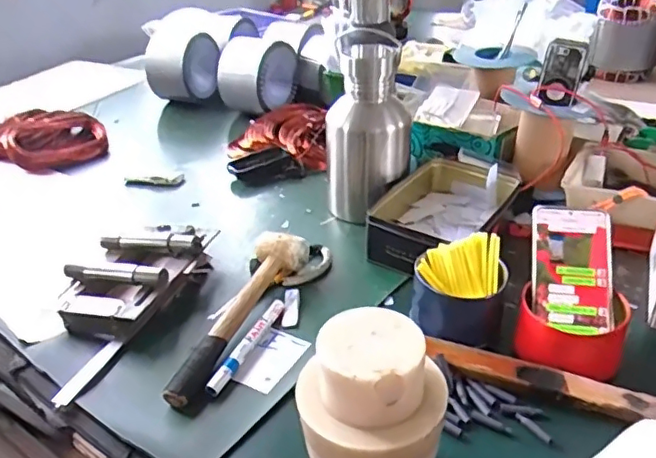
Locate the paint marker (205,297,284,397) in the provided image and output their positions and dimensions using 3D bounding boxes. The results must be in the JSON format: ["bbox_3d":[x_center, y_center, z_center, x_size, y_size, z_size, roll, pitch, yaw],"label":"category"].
[{"bbox_3d":[-0.085,0.126,0.624,0.016,0.016,0.145,9,35,21],"label":"paint marker"}]

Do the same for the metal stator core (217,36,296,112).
[{"bbox_3d":[-0.151,-0.326,1.239,0.132,0.142,0.142,13,36,25],"label":"metal stator core"}]

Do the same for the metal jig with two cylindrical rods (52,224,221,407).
[{"bbox_3d":[-0.260,0.075,0.694,0.140,0.050,0.289,11,35,22],"label":"metal jig with two cylindrical rods"}]

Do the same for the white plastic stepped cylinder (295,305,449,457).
[{"bbox_3d":[0.036,0.148,0.443,0.106,0.146,0.094,-2,32,4],"label":"white plastic stepped cylinder"}]

